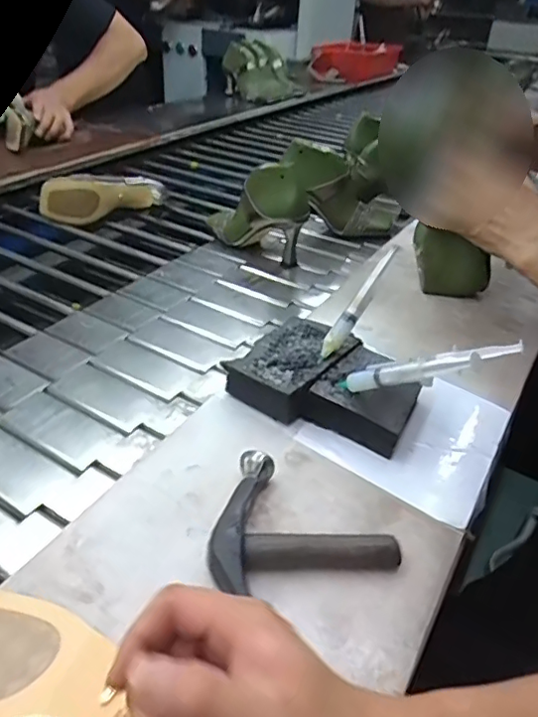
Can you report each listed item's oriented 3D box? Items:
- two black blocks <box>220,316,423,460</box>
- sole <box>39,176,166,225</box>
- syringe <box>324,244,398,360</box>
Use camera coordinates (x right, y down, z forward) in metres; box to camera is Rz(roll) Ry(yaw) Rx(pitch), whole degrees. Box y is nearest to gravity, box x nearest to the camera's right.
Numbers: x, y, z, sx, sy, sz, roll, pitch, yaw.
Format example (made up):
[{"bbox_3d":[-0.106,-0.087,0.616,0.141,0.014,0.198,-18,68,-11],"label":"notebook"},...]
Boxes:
[{"bbox_3d":[0.059,0.023,0.538,0.169,0.041,0.125,25,41,25],"label":"two black blocks"},{"bbox_3d":[-0.295,-0.293,1.019,0.219,0.077,0.065,-19,40,-29],"label":"sole"},{"bbox_3d":[0.089,-0.057,0.550,0.018,0.022,0.131,29,81,32],"label":"syringe"}]

